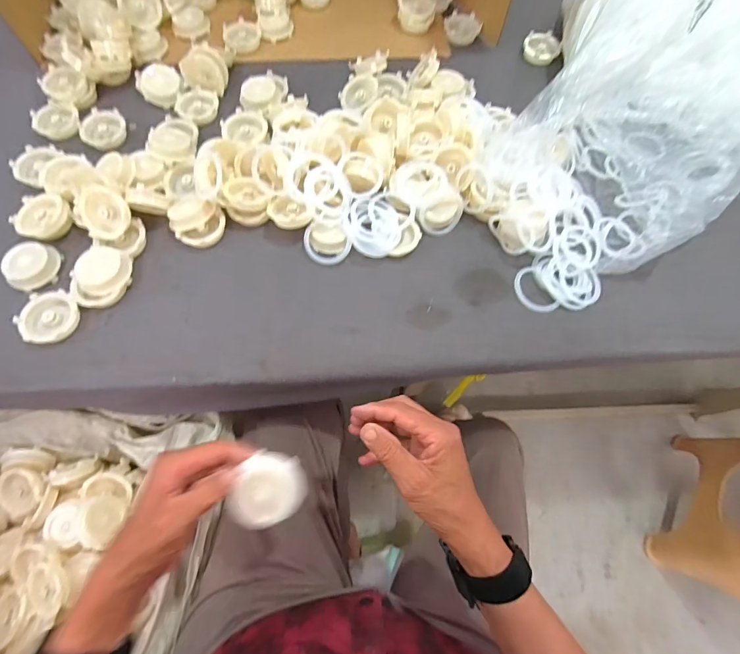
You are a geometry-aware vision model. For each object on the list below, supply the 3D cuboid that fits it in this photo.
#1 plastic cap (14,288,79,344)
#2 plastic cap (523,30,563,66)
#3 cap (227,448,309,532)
[{"bbox_3d":[-0.351,-0.011,0.429,0.057,0.012,0.059,1,69,-2],"label":"plastic cap"},{"bbox_3d":[0.280,-0.456,0.643,0.057,0.022,0.057,1,69,-2],"label":"plastic cap"},{"bbox_3d":[-0.082,0.135,0.325,0.053,0.015,0.058,27,68,-10],"label":"cap"}]

